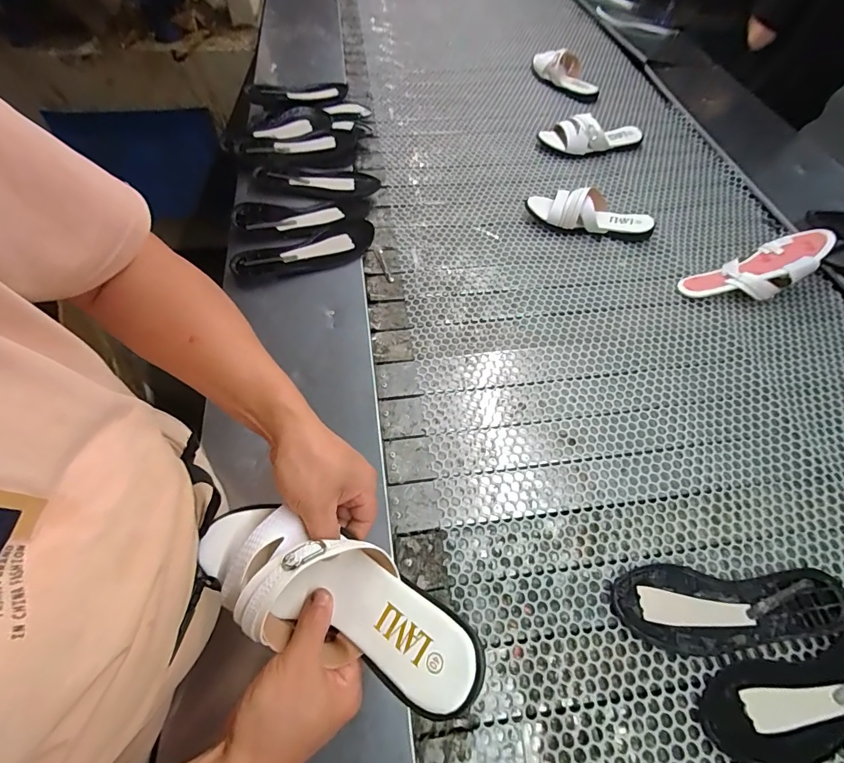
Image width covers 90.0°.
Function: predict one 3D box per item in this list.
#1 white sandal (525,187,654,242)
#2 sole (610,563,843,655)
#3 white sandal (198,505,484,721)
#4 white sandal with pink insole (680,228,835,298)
[{"bbox_3d":[0.334,-0.342,0.835,0.243,0.062,0.086,14,58,8],"label":"white sandal"},{"bbox_3d":[0.357,0.260,0.482,0.263,0.021,0.085,3,57,1],"label":"sole"},{"bbox_3d":[-0.069,0.164,0.321,0.234,0.058,0.086,20,59,15],"label":"white sandal"},{"bbox_3d":[0.581,-0.190,0.740,0.238,0.052,0.086,-19,57,13],"label":"white sandal with pink insole"}]

